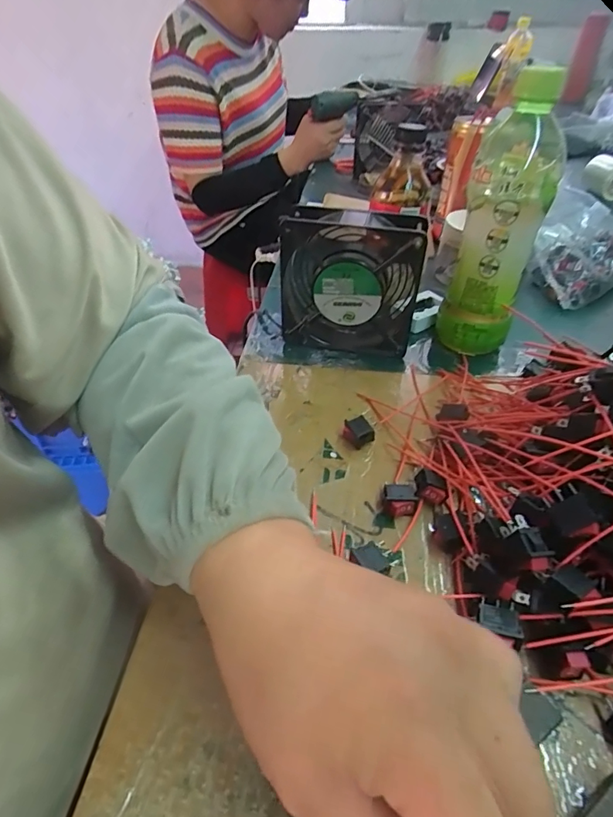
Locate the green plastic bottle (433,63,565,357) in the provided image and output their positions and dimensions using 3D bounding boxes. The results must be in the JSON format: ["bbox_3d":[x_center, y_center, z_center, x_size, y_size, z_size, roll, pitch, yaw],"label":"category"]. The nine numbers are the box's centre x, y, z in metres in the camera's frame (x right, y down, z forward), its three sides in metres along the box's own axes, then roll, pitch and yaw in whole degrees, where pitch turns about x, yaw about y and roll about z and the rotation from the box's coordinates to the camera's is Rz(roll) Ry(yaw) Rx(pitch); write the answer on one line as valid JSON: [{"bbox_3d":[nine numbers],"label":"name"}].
[{"bbox_3d":[0.162,-0.154,0.385,0.067,0.204,0.067,17,45,19],"label":"green plastic bottle"}]

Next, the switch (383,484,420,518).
[{"bbox_3d":[0.062,0.061,0.297,0.022,0.014,0.019,3,41,4],"label":"switch"}]

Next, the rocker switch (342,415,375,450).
[{"bbox_3d":[0.039,0.018,0.341,0.017,0.014,0.019,-17,43,-18],"label":"rocker switch"}]

